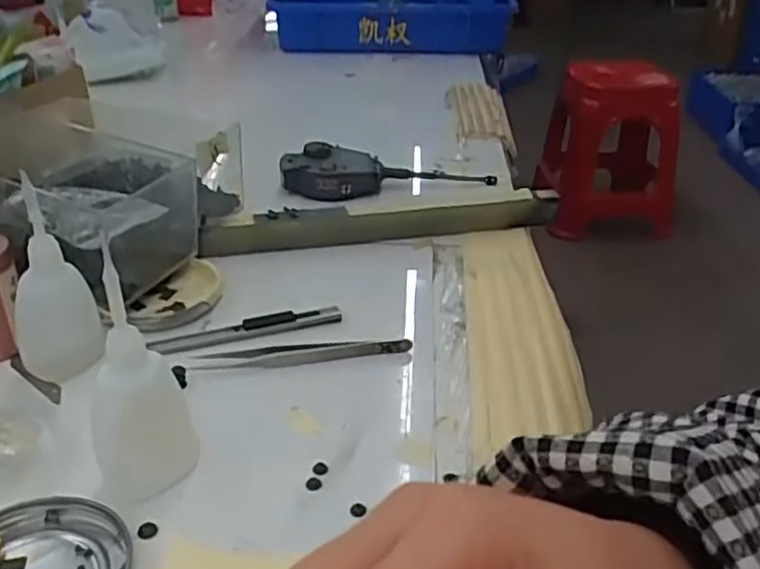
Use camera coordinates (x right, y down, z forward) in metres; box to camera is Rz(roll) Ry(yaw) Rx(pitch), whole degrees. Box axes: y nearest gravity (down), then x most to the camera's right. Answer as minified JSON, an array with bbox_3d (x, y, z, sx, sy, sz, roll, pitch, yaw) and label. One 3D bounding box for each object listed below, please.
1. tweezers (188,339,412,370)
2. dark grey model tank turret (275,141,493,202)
[{"bbox_3d":[-0.045,0.040,0.422,0.125,0.008,0.014,-2,31,-7],"label":"tweezers"},{"bbox_3d":[0.009,-0.101,0.634,0.187,0.031,0.046,-3,32,-6],"label":"dark grey model tank turret"}]

